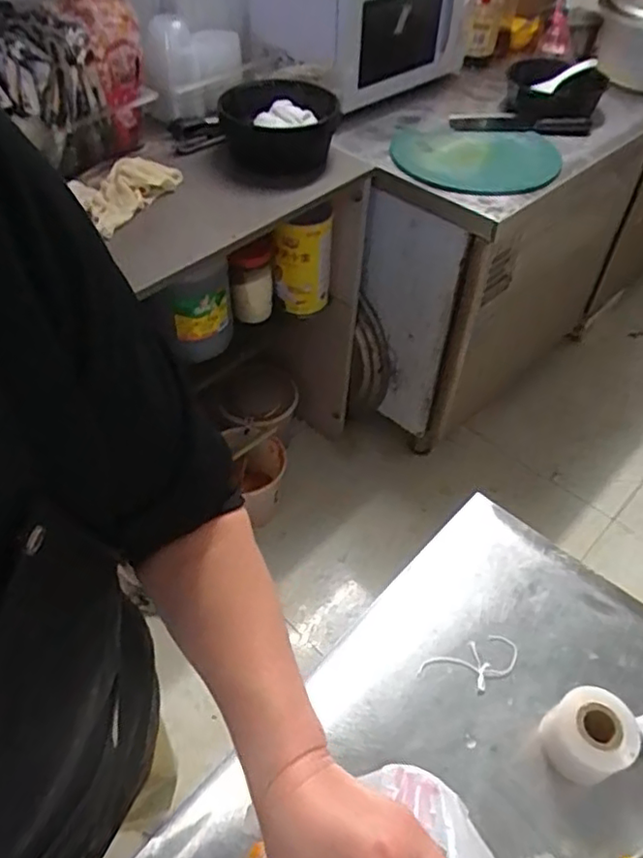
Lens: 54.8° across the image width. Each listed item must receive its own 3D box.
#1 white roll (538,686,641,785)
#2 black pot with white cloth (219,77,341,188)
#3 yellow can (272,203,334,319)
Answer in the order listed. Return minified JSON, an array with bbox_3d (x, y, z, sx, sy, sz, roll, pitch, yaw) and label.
[{"bbox_3d":[0.223,0.255,0.519,0.060,0.054,0.061,1,49,-1],"label":"white roll"},{"bbox_3d":[-0.088,-0.599,1.255,0.233,0.112,0.218,8,49,5],"label":"black pot with white cloth"},{"bbox_3d":[-0.035,-0.369,1.349,0.115,0.217,0.101,11,49,8],"label":"yellow can"}]

